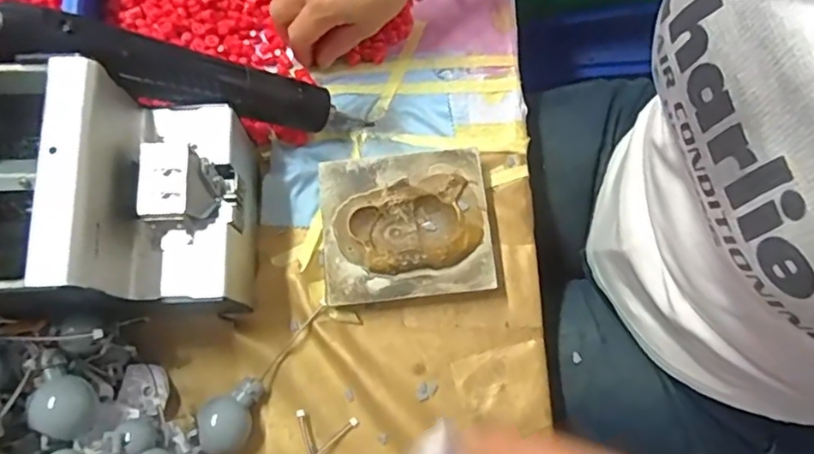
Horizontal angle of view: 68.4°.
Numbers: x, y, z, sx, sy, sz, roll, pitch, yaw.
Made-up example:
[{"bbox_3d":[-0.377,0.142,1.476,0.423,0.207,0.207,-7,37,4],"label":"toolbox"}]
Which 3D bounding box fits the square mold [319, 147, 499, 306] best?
[{"bbox_3d":[-0.001,0.000,0.414,0.113,0.030,0.101,-3,77,-1],"label":"square mold"}]

